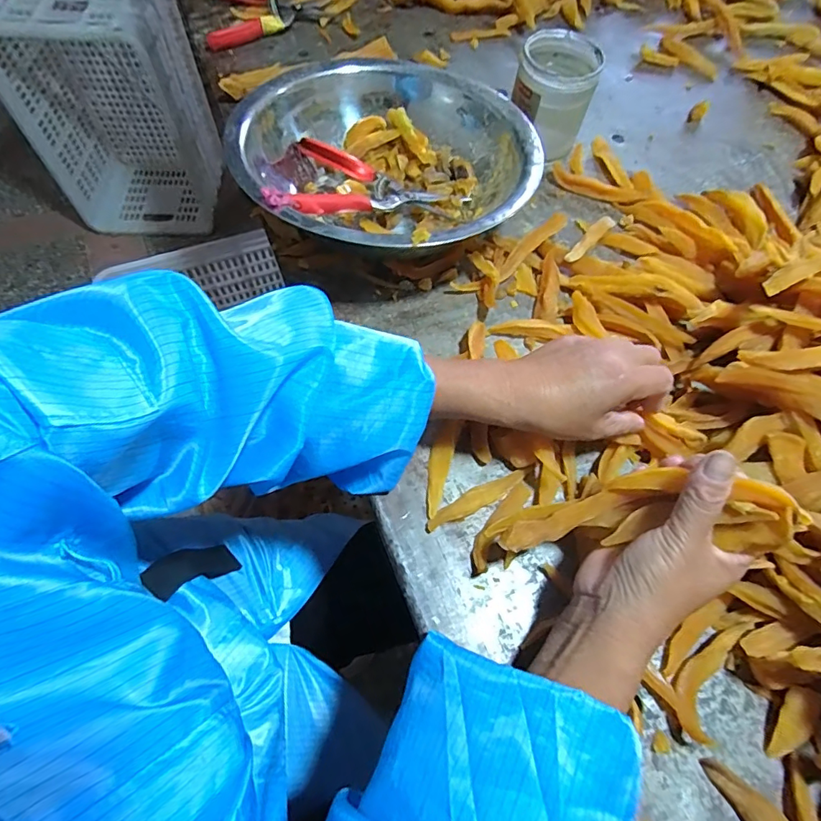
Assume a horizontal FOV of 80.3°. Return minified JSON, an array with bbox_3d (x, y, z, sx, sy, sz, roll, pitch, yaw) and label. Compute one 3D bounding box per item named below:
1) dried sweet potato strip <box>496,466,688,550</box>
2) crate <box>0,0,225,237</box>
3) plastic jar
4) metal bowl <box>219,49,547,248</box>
[{"bbox_3d":[0.111,0.063,0.308,0.113,0.021,0.018,-27,67,12],"label":"dried sweet potato strip"},{"bbox_3d":[-0.759,-0.777,1.282,0.411,0.555,0.276,-6,64,-6],"label":"crate"},{"bbox_3d":[0.154,-0.340,0.531,0.081,0.095,0.082,1,65,-2],"label":"plastic jar"},{"bbox_3d":[-0.026,-0.232,0.464,0.257,0.088,0.261,1,65,-2],"label":"metal bowl"}]

